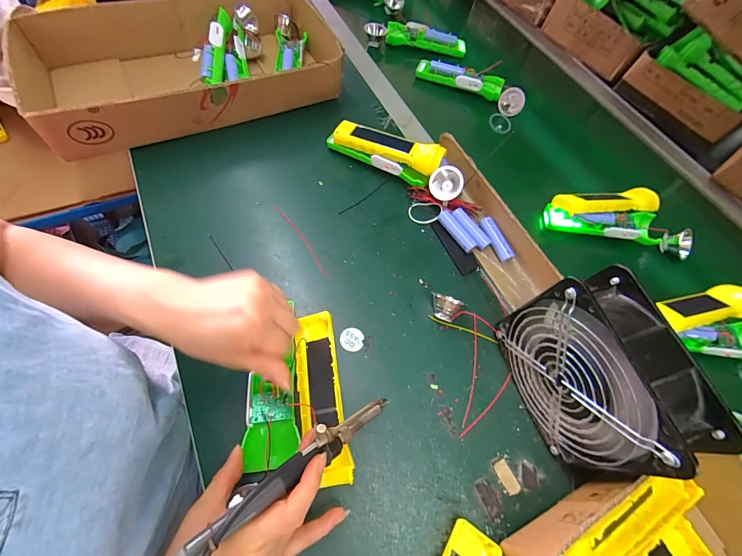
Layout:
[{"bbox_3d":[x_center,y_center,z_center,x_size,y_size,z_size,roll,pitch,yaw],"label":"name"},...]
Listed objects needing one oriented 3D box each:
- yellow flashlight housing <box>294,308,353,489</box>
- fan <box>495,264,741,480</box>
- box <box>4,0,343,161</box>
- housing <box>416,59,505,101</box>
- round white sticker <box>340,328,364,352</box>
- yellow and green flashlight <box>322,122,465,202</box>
[{"bbox_3d":[-0.051,0.118,0.326,0.042,0.029,0.162,-8,64,-10],"label":"yellow flashlight housing"},{"bbox_3d":[0.197,0.087,0.294,0.063,0.145,0.146,-15,65,-13],"label":"fan"},{"bbox_3d":[-0.270,-0.327,0.495,0.410,0.092,0.239,-21,66,-15],"label":"box"},{"bbox_3d":[0.166,-0.377,0.600,0.161,0.028,0.041,22,63,6],"label":"housing"},{"bbox_3d":[-0.022,0.070,0.365,0.026,0.004,0.026,2,62,-4],"label":"round white sticker"},{"bbox_3d":[0.038,-0.176,0.465,0.207,0.049,0.059,29,64,10],"label":"yellow and green flashlight"}]

